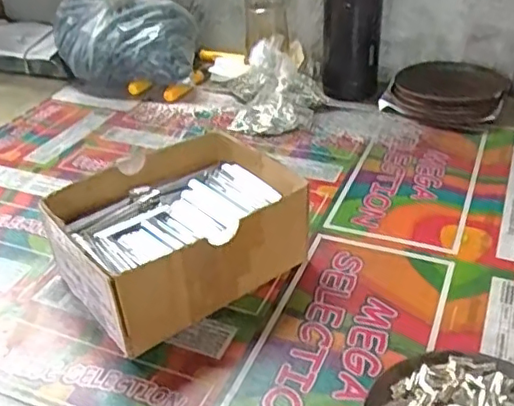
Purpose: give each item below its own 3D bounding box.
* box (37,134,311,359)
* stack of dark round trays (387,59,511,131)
[{"bbox_3d":[-0.058,0.020,0.451,0.160,0.070,0.123,-26,42,-31],"label":"box"},{"bbox_3d":[0.213,-0.122,0.668,0.113,0.031,0.111,16,39,24],"label":"stack of dark round trays"}]

